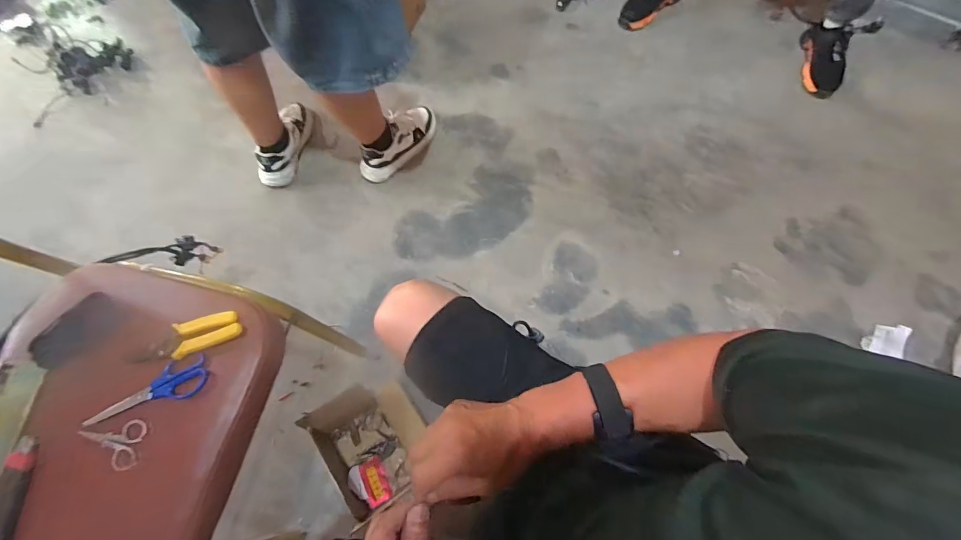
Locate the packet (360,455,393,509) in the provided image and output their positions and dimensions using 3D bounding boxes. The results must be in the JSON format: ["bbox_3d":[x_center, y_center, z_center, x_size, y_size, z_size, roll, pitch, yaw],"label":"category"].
[{"bbox_3d":[-0.225,0.451,0.892,0.052,0.008,0.098,-24,51,-14],"label":"packet"}]

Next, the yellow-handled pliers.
[{"bbox_3d":[-0.401,0.096,0.571,0.136,0.026,0.044,-16,69,-4],"label":"yellow-handled pliers"}]

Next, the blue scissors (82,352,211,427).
[{"bbox_3d":[-0.444,0.159,0.554,0.160,0.018,0.051,-17,69,-4],"label":"blue scissors"}]

